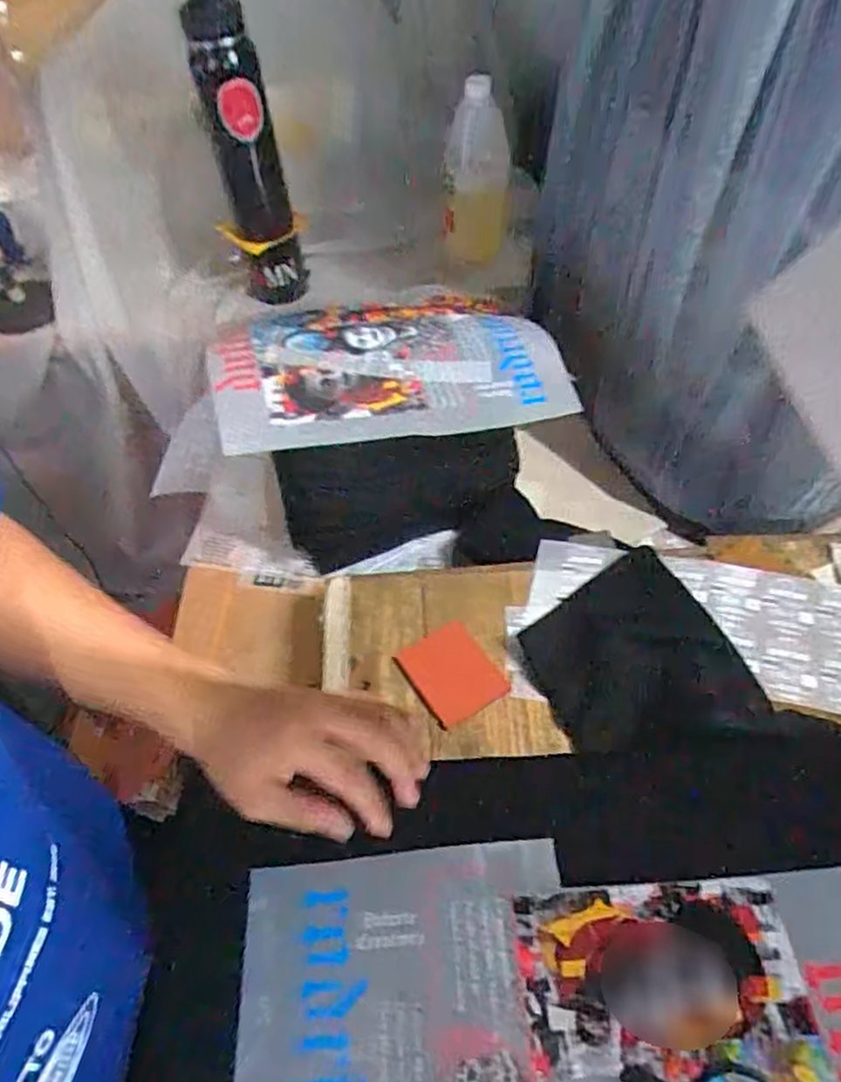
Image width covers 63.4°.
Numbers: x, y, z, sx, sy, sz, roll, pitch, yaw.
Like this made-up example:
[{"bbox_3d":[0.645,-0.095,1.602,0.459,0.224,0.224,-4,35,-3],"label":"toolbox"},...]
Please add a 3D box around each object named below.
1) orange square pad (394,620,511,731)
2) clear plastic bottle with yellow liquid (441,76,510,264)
[{"bbox_3d":[0.031,0.132,0.684,0.079,0.008,0.095,-28,57,-16],"label":"orange square pad"},{"bbox_3d":[0.076,-0.501,0.945,0.082,0.251,0.103,-3,54,1],"label":"clear plastic bottle with yellow liquid"}]

